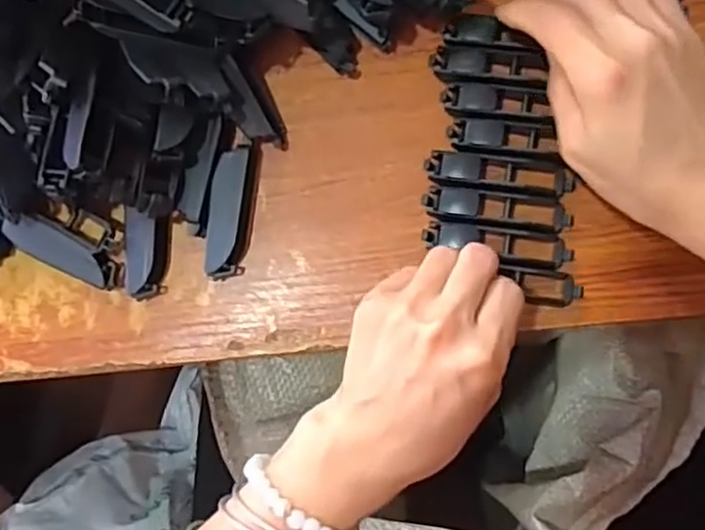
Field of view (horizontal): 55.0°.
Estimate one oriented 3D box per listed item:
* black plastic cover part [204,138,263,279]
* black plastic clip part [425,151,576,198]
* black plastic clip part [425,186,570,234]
[{"bbox_3d":[-0.064,-0.030,0.365,0.021,0.016,0.074,5,86,4],"label":"black plastic cover part"},{"bbox_3d":[0.078,-0.048,0.355,0.077,0.014,0.016,8,87,4],"label":"black plastic clip part"},{"bbox_3d":[0.077,-0.030,0.355,0.078,0.011,0.018,9,87,5],"label":"black plastic clip part"}]

